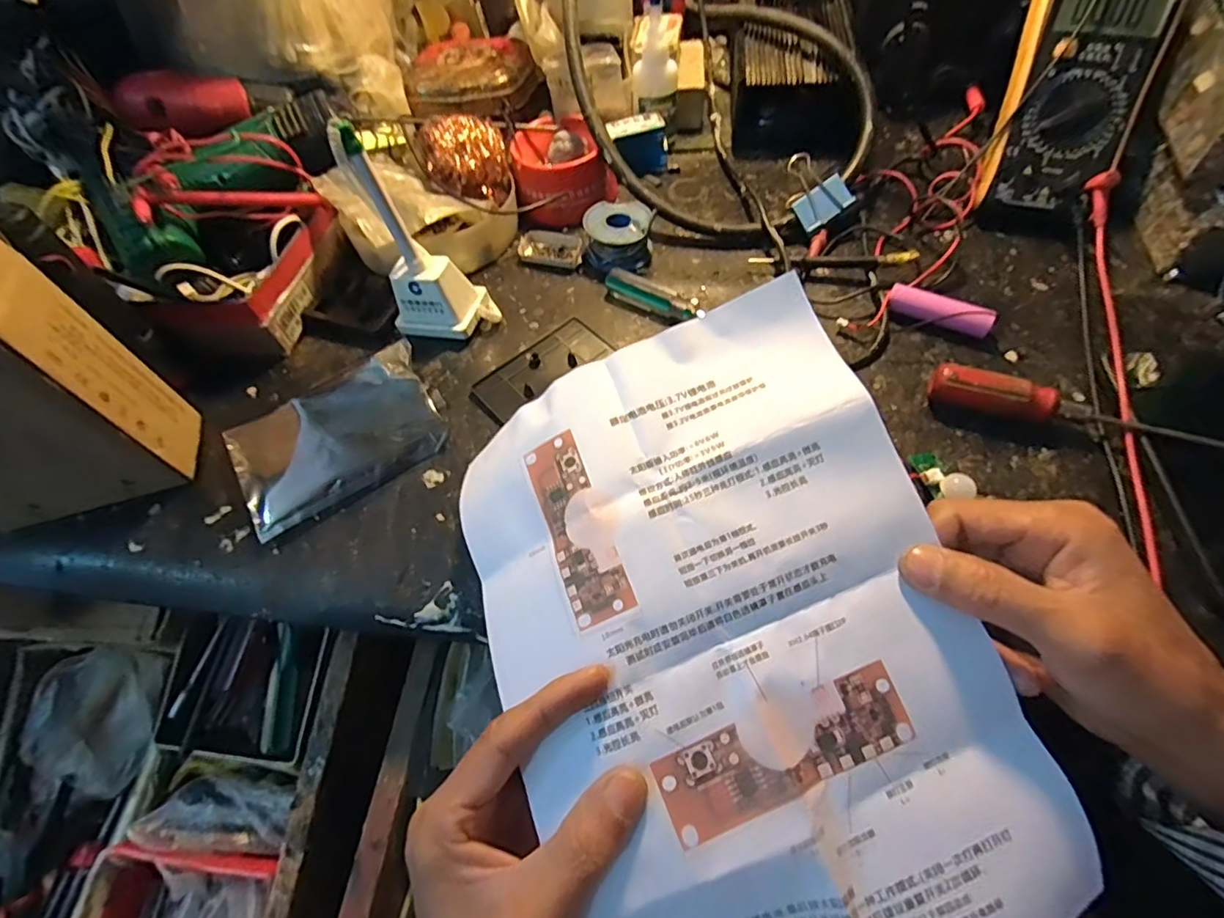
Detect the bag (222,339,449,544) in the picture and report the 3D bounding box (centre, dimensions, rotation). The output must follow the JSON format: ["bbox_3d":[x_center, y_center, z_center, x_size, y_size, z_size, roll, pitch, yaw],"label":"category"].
[{"bbox_3d":[-0.175,-0.016,0.355,0.121,0.017,0.092,-29,62,-12],"label":"bag"}]

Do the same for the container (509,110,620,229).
[{"bbox_3d":[-0.040,-0.242,0.460,0.078,0.046,0.084,-2,60,3],"label":"container"}]

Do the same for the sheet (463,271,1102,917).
[{"bbox_3d":[0.052,0.079,0.244,0.200,0.028,0.287,-22,76,0],"label":"sheet"}]

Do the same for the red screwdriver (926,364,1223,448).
[{"bbox_3d":[0.268,-0.024,0.324,0.152,0.025,0.021,17,63,13],"label":"red screwdriver"}]

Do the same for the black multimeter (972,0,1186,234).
[{"bbox_3d":[0.325,-0.255,0.391,0.088,0.027,0.177,17,105,13],"label":"black multimeter"}]

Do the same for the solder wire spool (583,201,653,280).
[{"bbox_3d":[0.005,-0.171,0.428,0.051,0.030,0.053,-2,60,3],"label":"solder wire spool"}]

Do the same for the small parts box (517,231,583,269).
[{"bbox_3d":[-0.048,-0.168,0.440,0.051,0.008,0.030,15,63,12],"label":"small parts box"}]

